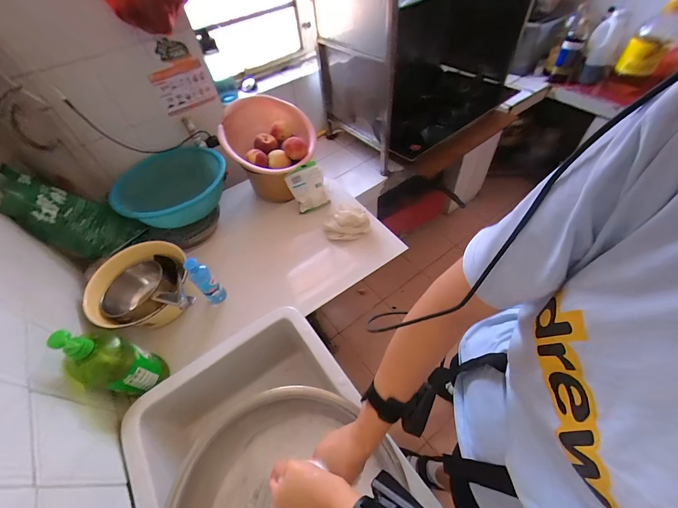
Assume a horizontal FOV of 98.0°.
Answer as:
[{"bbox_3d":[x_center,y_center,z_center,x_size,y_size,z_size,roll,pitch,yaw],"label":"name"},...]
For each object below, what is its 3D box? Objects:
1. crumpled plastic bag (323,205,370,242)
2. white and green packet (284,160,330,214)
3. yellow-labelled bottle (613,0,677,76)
[{"bbox_3d":[0.021,-0.097,0.878,0.131,0.068,0.089,-5,52,1],"label":"crumpled plastic bag"},{"bbox_3d":[-0.096,-0.202,0.919,0.110,0.150,0.040,-26,28,-11],"label":"white and green packet"},{"bbox_3d":[1.229,-0.842,1.150,0.134,0.232,0.115,35,63,28],"label":"yellow-labelled bottle"}]

